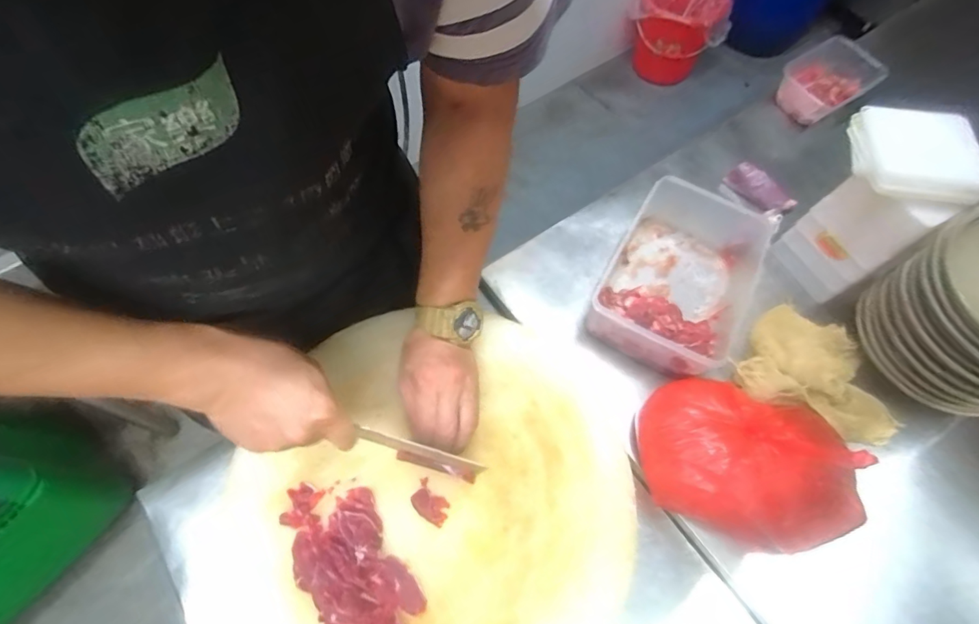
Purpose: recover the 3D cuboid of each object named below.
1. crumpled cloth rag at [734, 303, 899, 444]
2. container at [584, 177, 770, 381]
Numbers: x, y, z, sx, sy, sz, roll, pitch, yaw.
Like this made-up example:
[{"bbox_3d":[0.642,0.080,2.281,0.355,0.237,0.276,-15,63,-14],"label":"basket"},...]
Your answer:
[{"bbox_3d":[0.434,0.074,0.625,0.186,0.027,0.158,22,66,10],"label":"crumpled cloth rag"},{"bbox_3d":[0.263,-0.046,0.653,0.181,0.087,0.258,25,67,12],"label":"container"}]

